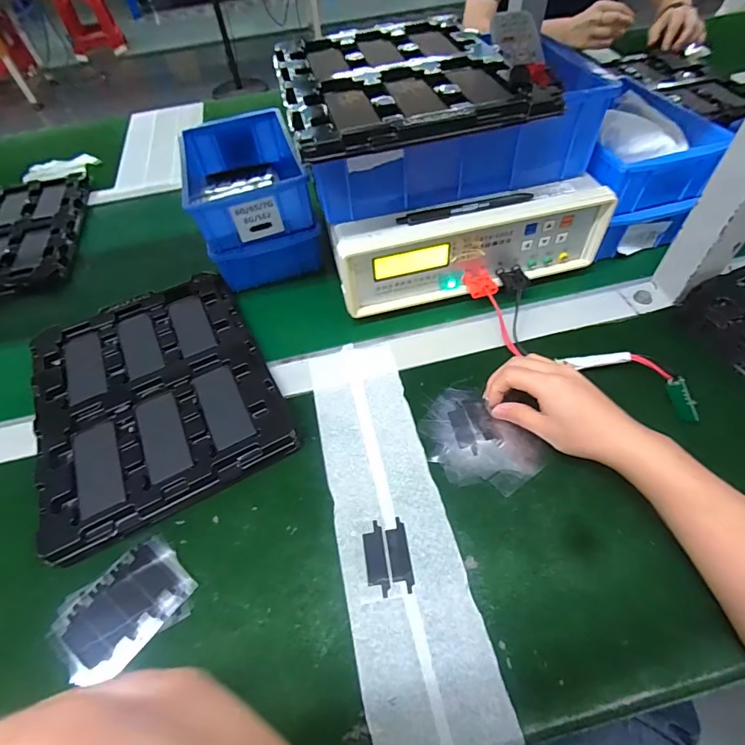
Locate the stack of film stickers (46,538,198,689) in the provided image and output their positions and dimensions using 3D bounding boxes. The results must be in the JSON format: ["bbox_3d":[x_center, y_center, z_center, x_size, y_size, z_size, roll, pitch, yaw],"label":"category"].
[{"bbox_3d":[-0.191,0.183,0.324,0.097,0.009,0.073,-39,59,-21],"label":"stack of film stickers"}]

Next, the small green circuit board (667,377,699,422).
[{"bbox_3d":[0.276,0.024,0.375,0.004,0.016,0.039,-3,77,-33],"label":"small green circuit board"}]

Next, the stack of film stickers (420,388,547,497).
[{"bbox_3d":[0.093,0.062,0.382,0.081,0.006,0.107,-36,61,-19],"label":"stack of film stickers"}]

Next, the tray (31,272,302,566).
[{"bbox_3d":[-0.224,0.014,0.433,0.220,0.027,0.272,-24,55,-12],"label":"tray"}]

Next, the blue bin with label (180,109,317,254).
[{"bbox_3d":[-0.162,-0.245,0.515,0.124,0.057,0.210,-19,54,-8],"label":"blue bin with label"}]

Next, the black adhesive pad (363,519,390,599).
[{"bbox_3d":[0.003,0.145,0.330,0.016,0.004,0.054,-9,53,-1],"label":"black adhesive pad"}]

